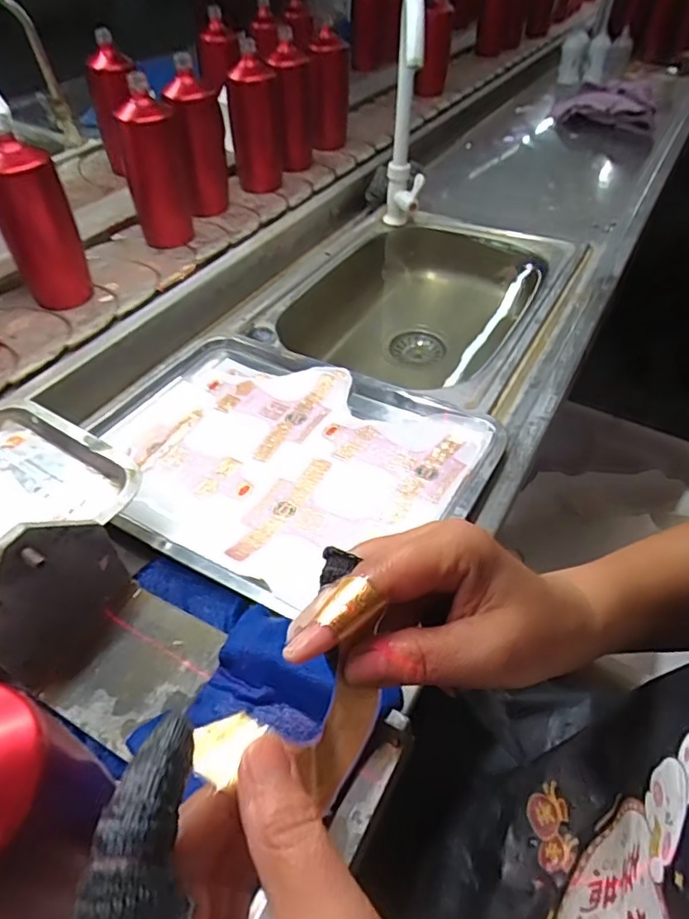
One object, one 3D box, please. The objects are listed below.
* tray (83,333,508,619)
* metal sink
[{"bbox_3d":[-0.069,-0.010,0.553,0.371,0.026,0.275,25,50,23],"label":"tray"},{"bbox_3d":[0.099,-0.207,0.825,0.348,0.143,0.463,23,49,18],"label":"metal sink"}]

